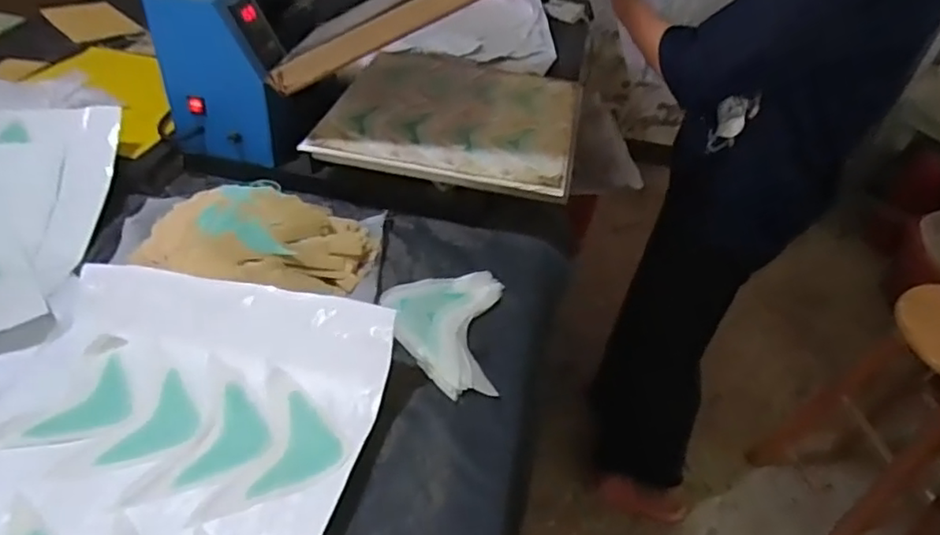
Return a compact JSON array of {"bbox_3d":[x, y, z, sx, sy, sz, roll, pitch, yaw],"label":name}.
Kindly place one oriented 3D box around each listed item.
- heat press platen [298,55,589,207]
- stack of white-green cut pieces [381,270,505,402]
[{"bbox_3d":[-0.015,-0.256,1.011,0.386,0.028,0.374,12,43,4],"label":"heat press platen"},{"bbox_3d":[-0.023,0.078,0.797,0.152,0.015,0.196,-3,43,-12],"label":"stack of white-green cut pieces"}]

